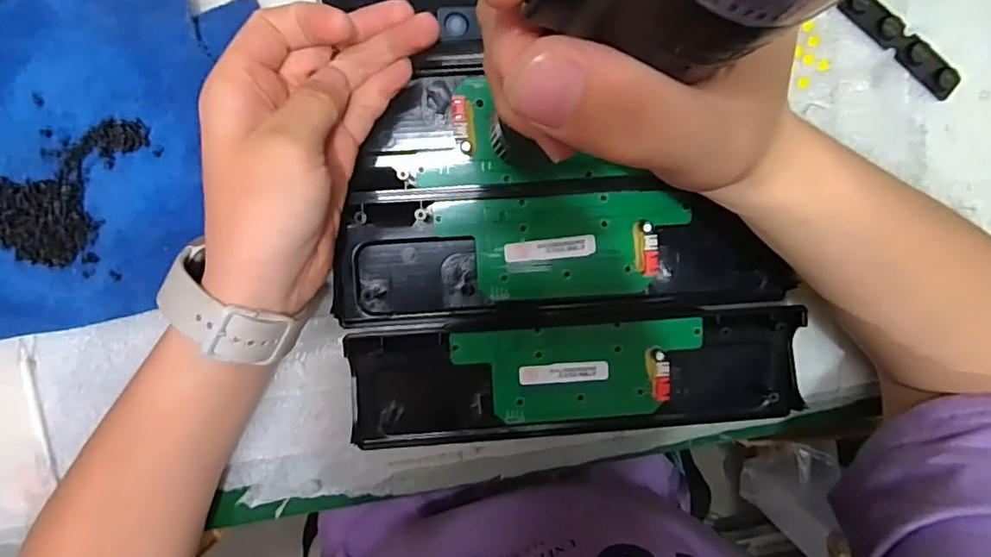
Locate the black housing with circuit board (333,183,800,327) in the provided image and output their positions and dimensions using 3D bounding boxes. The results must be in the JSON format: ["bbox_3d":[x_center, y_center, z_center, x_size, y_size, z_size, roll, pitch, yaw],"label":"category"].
[{"bbox_3d":[0.036,-0.014,0.297,0.237,0.016,0.068,-2,95,-3],"label":"black housing with circuit board"}]

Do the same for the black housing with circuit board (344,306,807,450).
[{"bbox_3d":[0.046,0.055,0.305,0.243,0.020,0.064,-3,96,-3],"label":"black housing with circuit board"}]

